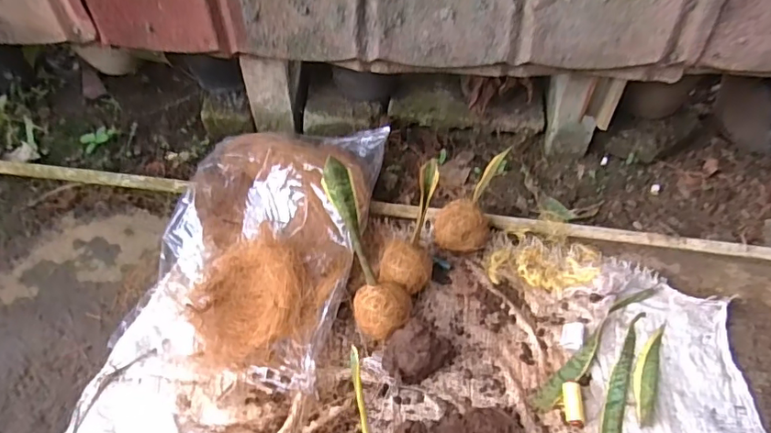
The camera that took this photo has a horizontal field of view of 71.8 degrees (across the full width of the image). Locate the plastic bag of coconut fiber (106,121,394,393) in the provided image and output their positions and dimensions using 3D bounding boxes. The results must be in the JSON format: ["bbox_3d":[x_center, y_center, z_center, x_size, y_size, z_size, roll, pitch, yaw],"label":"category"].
[{"bbox_3d":[-0.182,0.009,0.826,0.293,0.116,0.434,12,56,8],"label":"plastic bag of coconut fiber"}]

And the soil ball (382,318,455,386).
[{"bbox_3d":[0.044,0.187,0.742,0.090,0.065,0.070,-38,63,-24],"label":"soil ball"}]

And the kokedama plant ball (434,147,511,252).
[{"bbox_3d":[0.144,-0.024,0.863,0.084,0.070,0.179,27,84,18],"label":"kokedama plant ball"}]

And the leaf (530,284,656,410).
[{"bbox_3d":[0.309,0.187,0.780,0.276,0.012,0.031,-38,63,-24],"label":"leaf"}]

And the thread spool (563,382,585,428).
[{"bbox_3d":[0.255,0.254,0.723,0.025,0.019,0.060,5,55,3],"label":"thread spool"}]

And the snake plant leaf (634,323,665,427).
[{"bbox_3d":[0.374,0.216,0.749,0.033,0.023,0.152,17,56,11],"label":"snake plant leaf"}]

